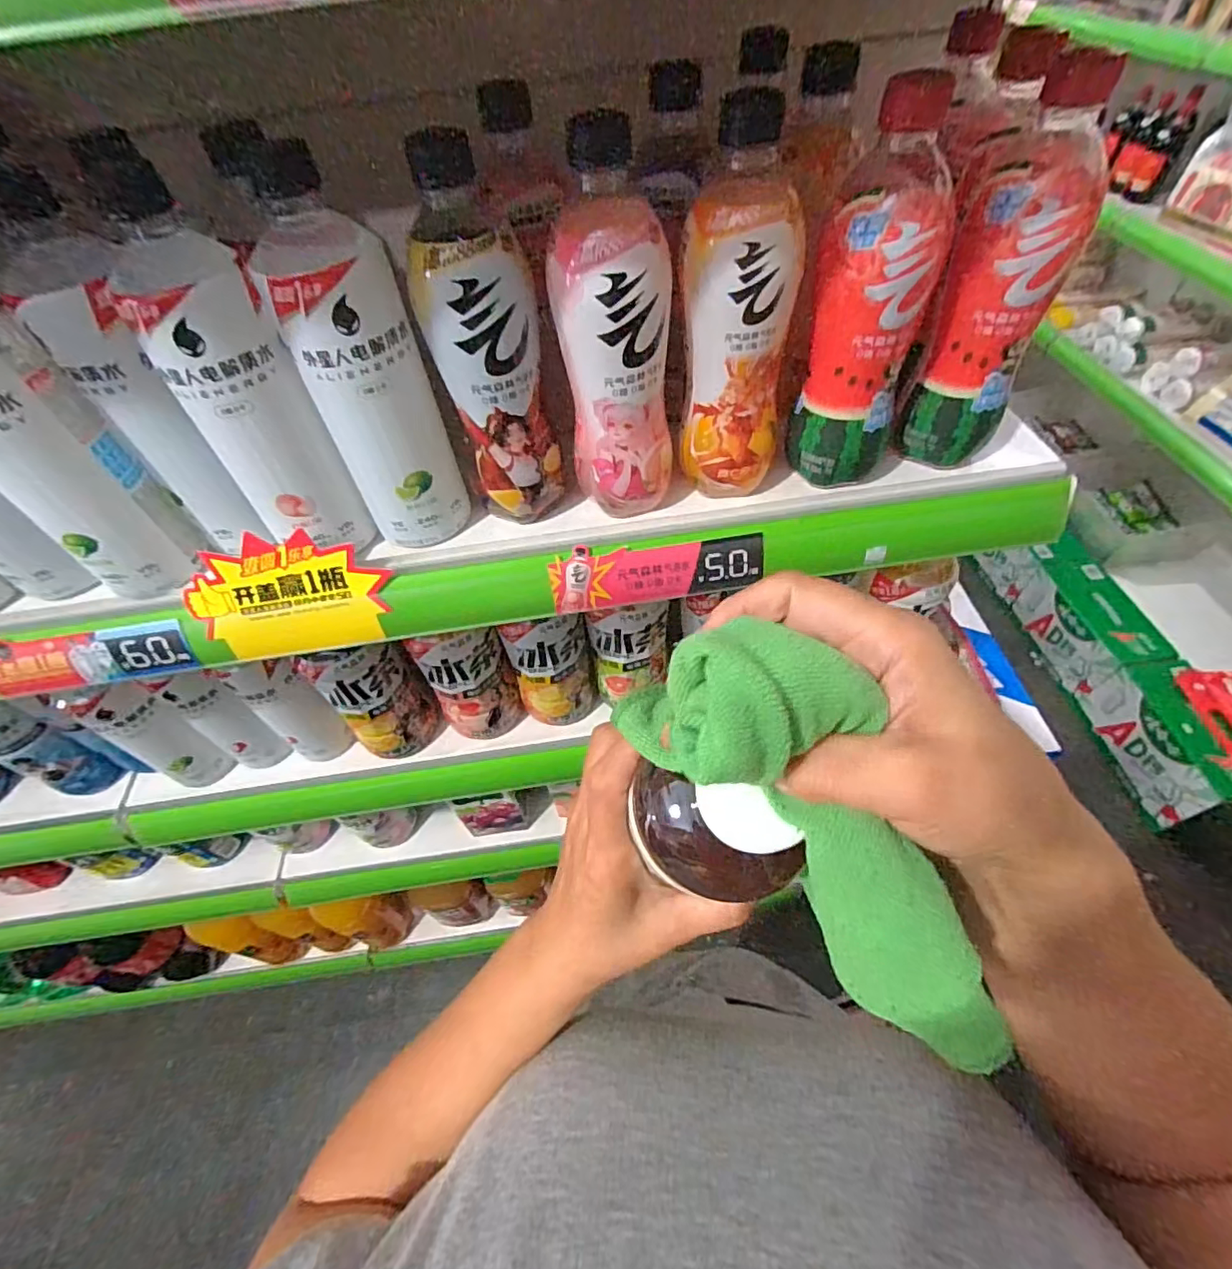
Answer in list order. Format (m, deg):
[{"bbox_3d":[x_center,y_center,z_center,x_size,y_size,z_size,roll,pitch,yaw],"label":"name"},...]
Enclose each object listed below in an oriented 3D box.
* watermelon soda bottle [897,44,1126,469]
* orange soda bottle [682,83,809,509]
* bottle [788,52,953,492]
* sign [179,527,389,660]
[{"bbox_3d":[0.226,-0.200,0.344,0.063,0.189,0.065,-17,55,-8],"label":"watermelon soda bottle"},{"bbox_3d":[0.073,-0.174,0.348,0.066,0.180,0.058,12,56,13],"label":"orange soda bottle"},{"bbox_3d":[0.148,-0.184,0.337,0.063,0.193,0.062,-2,54,3],"label":"bottle"},{"bbox_3d":[-0.222,-0.025,0.389,0.127,0.085,0.007,-7,32,1],"label":"sign"}]

